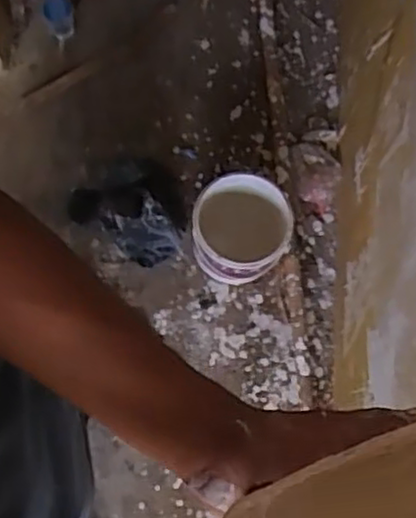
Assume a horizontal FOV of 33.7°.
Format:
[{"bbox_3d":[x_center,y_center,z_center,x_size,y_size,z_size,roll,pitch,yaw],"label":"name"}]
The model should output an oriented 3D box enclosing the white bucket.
[{"bbox_3d":[0.063,-0.056,1.342,0.178,0.164,0.183,0,78,-1],"label":"white bucket"}]

